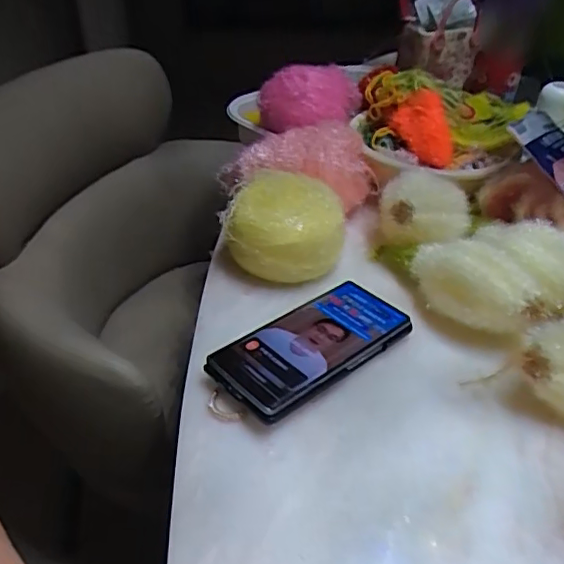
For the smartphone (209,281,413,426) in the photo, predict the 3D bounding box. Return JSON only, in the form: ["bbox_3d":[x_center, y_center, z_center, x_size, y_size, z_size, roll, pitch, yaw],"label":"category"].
[{"bbox_3d":[0.026,0.049,0.443,0.157,0.014,0.074,-26,46,-34],"label":"smartphone"}]

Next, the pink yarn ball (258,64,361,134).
[{"bbox_3d":[0.029,-0.228,0.706,0.111,0.079,0.073,-23,45,-29],"label":"pink yarn ball"}]

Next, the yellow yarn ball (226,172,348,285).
[{"bbox_3d":[0.001,-0.049,0.532,0.100,0.071,0.097,1,38,-1],"label":"yellow yarn ball"}]

